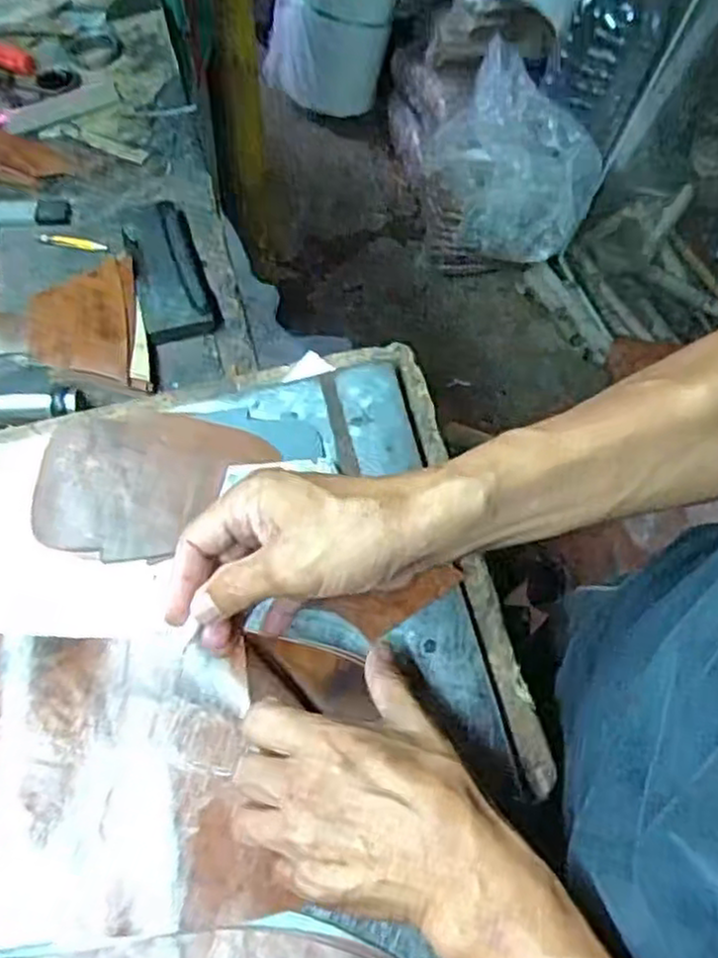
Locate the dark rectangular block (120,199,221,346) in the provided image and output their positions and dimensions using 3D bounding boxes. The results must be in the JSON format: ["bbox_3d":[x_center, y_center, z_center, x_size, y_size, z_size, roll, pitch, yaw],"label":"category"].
[{"bbox_3d":[-0.157,-0.174,0.615,0.056,0.015,0.150,-17,62,-8],"label":"dark rectangular block"}]

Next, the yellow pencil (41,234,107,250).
[{"bbox_3d":[-0.243,-0.202,0.636,0.058,0.004,0.012,12,62,8],"label":"yellow pencil"}]

